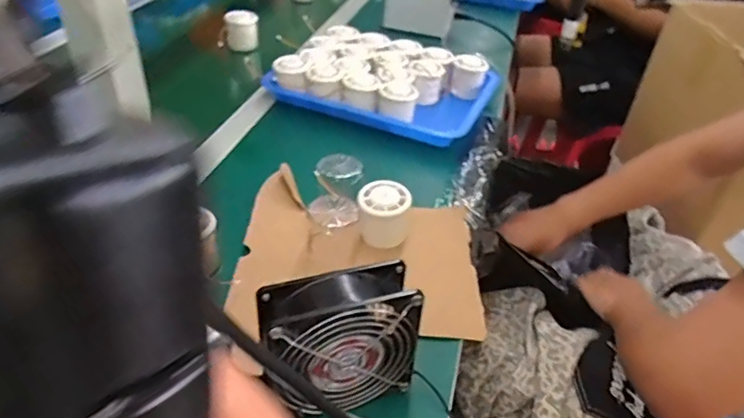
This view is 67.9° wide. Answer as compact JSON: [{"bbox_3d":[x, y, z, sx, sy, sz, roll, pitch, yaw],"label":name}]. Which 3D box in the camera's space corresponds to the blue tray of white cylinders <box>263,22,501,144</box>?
[{"bbox_3d":[0.027,-0.201,0.912,0.313,0.089,0.244,17,39,15],"label":"blue tray of white cylinders"}]

